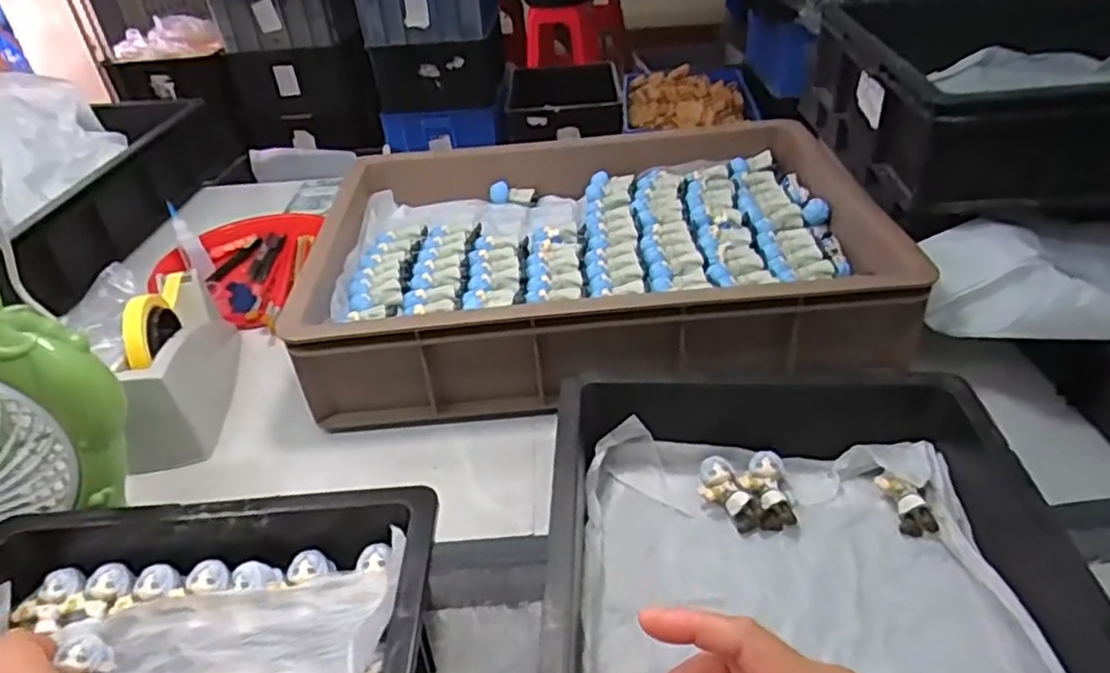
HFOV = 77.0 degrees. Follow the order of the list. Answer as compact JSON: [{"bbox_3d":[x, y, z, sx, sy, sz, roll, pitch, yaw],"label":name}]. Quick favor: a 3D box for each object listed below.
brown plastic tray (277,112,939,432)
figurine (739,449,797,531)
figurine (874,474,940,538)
[{"bbox_3d":[0.041,-0.088,0.758,0.554,0.110,0.380,-5,36,0],"label":"brown plastic tray"},{"bbox_3d":[0.166,0.119,0.551,0.033,0.019,0.065,-6,54,-1],"label":"figurine"},{"bbox_3d":[0.267,0.128,0.529,0.022,0.029,0.052,-6,36,-2],"label":"figurine"}]

